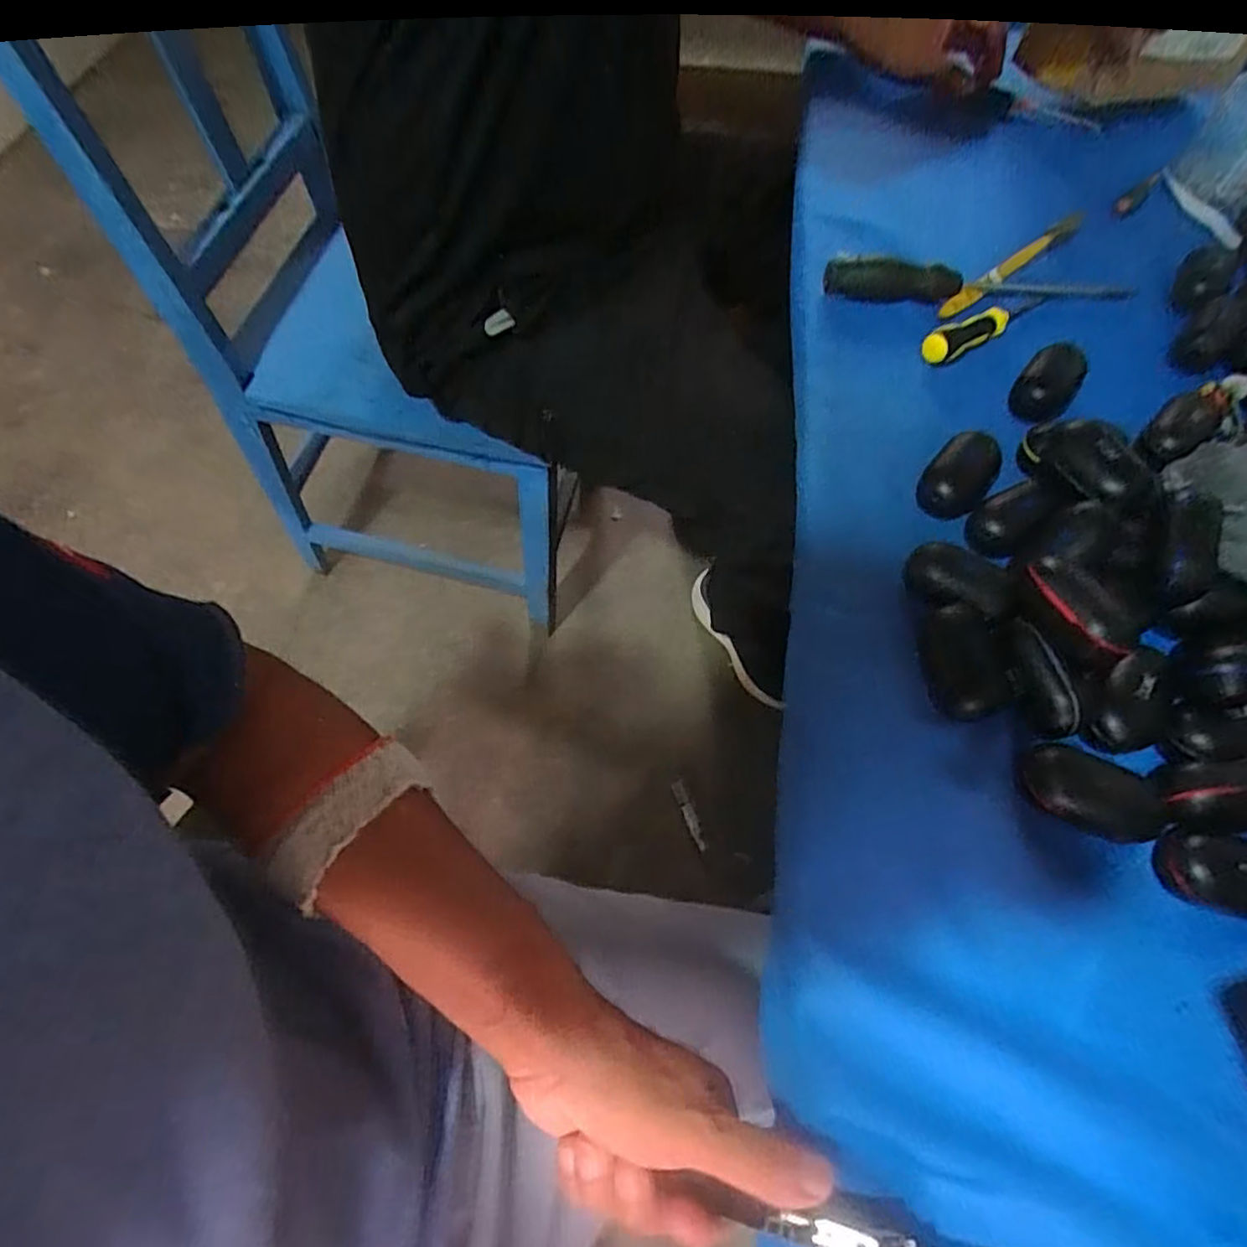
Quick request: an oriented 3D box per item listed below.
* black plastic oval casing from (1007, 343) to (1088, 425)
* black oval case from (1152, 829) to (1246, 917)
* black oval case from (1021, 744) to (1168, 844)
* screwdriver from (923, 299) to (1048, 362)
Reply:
[{"bbox_3d":[0.307,-0.173,0.484,0.038,0.031,0.056,39,67,16],"label":"black plastic oval casing"},{"bbox_3d":[0.303,0.122,0.324,0.075,0.023,0.034,9,62,2],"label":"black oval case"},{"bbox_3d":[0.240,0.088,0.341,0.064,0.029,0.029,30,65,13],"label":"black oval case"},{"bbox_3d":[0.288,-0.238,0.519,0.145,0.023,0.021,-32,68,-18],"label":"screwdriver"}]

